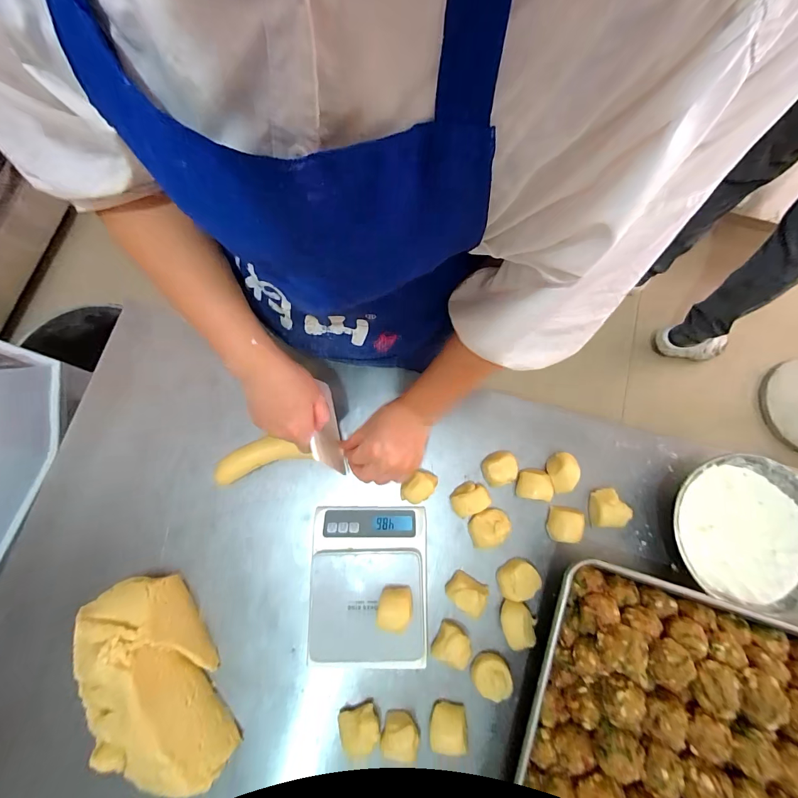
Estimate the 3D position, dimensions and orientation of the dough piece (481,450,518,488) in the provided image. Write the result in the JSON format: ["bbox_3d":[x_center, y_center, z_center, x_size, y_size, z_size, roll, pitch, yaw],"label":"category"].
[{"bbox_3d":[0.138,0.096,0.503,0.043,0.032,0.044,0,78,0],"label":"dough piece"}]

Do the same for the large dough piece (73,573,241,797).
[{"bbox_3d":[-0.295,0.336,0.436,0.118,0.077,0.228,-21,79,-4],"label":"large dough piece"}]

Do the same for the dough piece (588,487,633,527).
[{"bbox_3d":[0.285,0.145,0.488,0.044,0.035,0.049,0,78,0],"label":"dough piece"}]

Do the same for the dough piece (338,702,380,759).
[{"bbox_3d":[-0.049,0.402,0.447,0.052,0.033,0.044,-20,79,-4],"label":"dough piece"}]

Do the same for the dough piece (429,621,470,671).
[{"bbox_3d":[0.068,0.311,0.461,0.039,0.032,0.048,24,79,5],"label":"dough piece"}]

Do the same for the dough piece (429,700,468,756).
[{"bbox_3d":[0.060,0.397,0.444,0.043,0.023,0.046,3,78,1],"label":"dough piece"}]

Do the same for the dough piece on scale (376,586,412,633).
[{"bbox_3d":[-0.005,0.250,0.437,0.040,0.032,0.040,-2,78,-1],"label":"dough piece on scale"}]

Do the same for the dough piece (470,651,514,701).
[{"bbox_3d":[0.114,0.341,0.450,0.044,0.029,0.041,0,78,0],"label":"dough piece"}]

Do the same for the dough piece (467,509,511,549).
[{"bbox_3d":[0.120,0.172,0.485,0.053,0.028,0.044,-23,79,-5],"label":"dough piece"}]

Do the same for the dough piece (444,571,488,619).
[{"bbox_3d":[0.088,0.247,0.463,0.050,0.032,0.037,33,80,7],"label":"dough piece"}]

